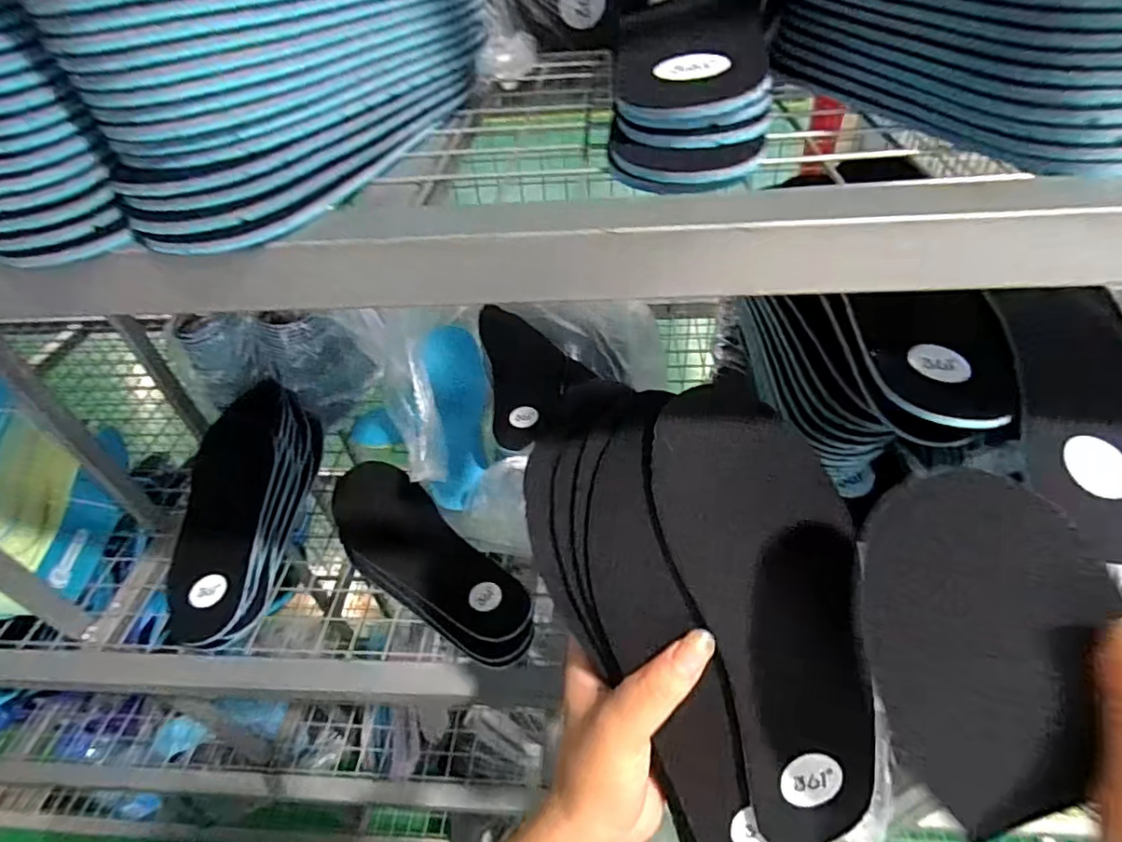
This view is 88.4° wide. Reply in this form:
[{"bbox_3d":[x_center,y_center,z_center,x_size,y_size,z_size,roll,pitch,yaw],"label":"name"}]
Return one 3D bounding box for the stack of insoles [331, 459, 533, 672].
[{"bbox_3d":[-0.119,0.116,0.514,0.238,0.037,0.081,28,53,30],"label":"stack of insoles"}]

